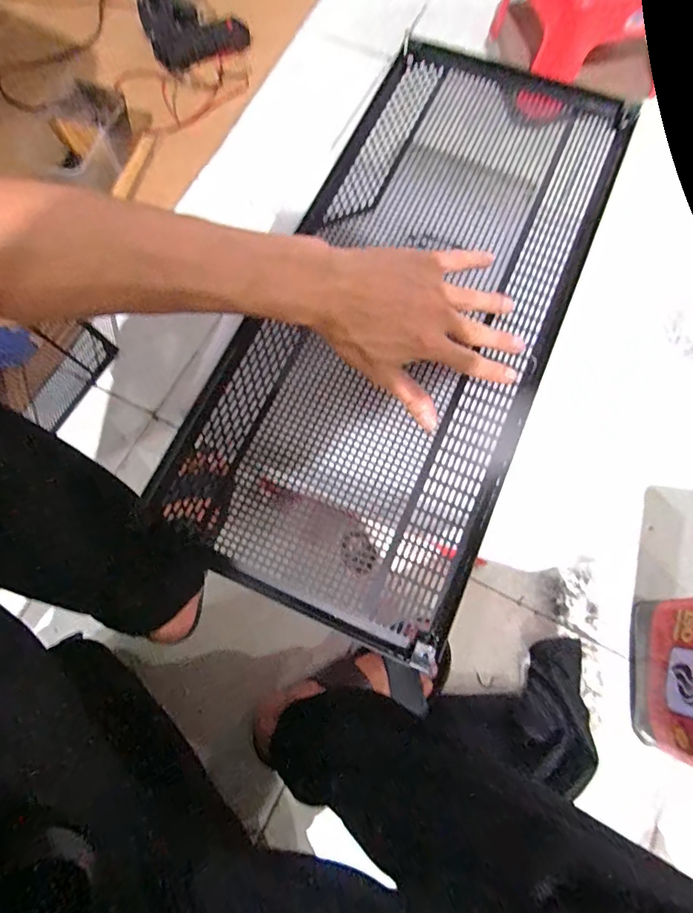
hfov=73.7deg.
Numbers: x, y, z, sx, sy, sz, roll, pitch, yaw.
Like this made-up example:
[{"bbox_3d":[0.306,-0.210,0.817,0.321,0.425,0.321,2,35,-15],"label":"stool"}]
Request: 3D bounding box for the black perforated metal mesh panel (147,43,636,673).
[{"bbox_3d":[0.058,-0.131,0.390,0.231,0.016,0.523,25,76,5],"label":"black perforated metal mesh panel"}]

